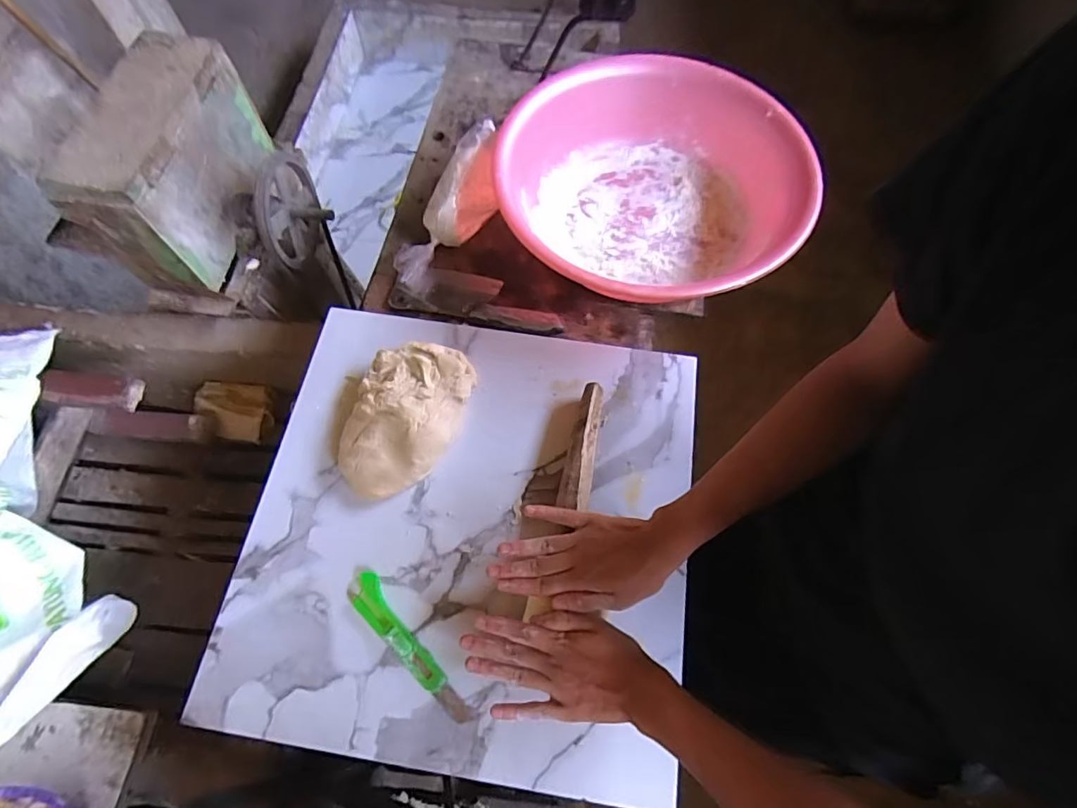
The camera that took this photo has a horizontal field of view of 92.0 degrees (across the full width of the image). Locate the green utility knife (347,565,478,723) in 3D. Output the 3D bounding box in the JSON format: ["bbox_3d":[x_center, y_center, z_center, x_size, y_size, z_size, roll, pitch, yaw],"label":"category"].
[{"bbox_3d":[-0.137,0.249,0.543,0.192,0.014,0.033,42,71,16],"label":"green utility knife"}]

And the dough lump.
[{"bbox_3d":[-0.160,0.015,0.622,0.127,0.056,0.198,16,66,6],"label":"dough lump"}]

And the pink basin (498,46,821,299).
[{"bbox_3d":[0.160,-0.301,0.728,0.384,0.118,0.402,1,65,-1],"label":"pink basin"}]

